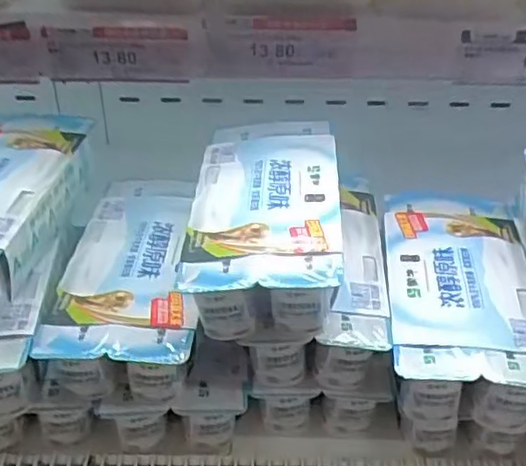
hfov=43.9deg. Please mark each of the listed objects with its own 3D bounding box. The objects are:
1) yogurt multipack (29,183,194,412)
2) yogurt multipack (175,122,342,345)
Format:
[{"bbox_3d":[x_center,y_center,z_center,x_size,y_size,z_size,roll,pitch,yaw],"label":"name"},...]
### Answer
[{"bbox_3d":[-0.128,0.044,0.605,0.117,0.065,0.237,-2,36,-5],"label":"yogurt multipack"},{"bbox_3d":[0.001,-0.014,0.584,0.124,0.072,0.243,3,36,2],"label":"yogurt multipack"}]

